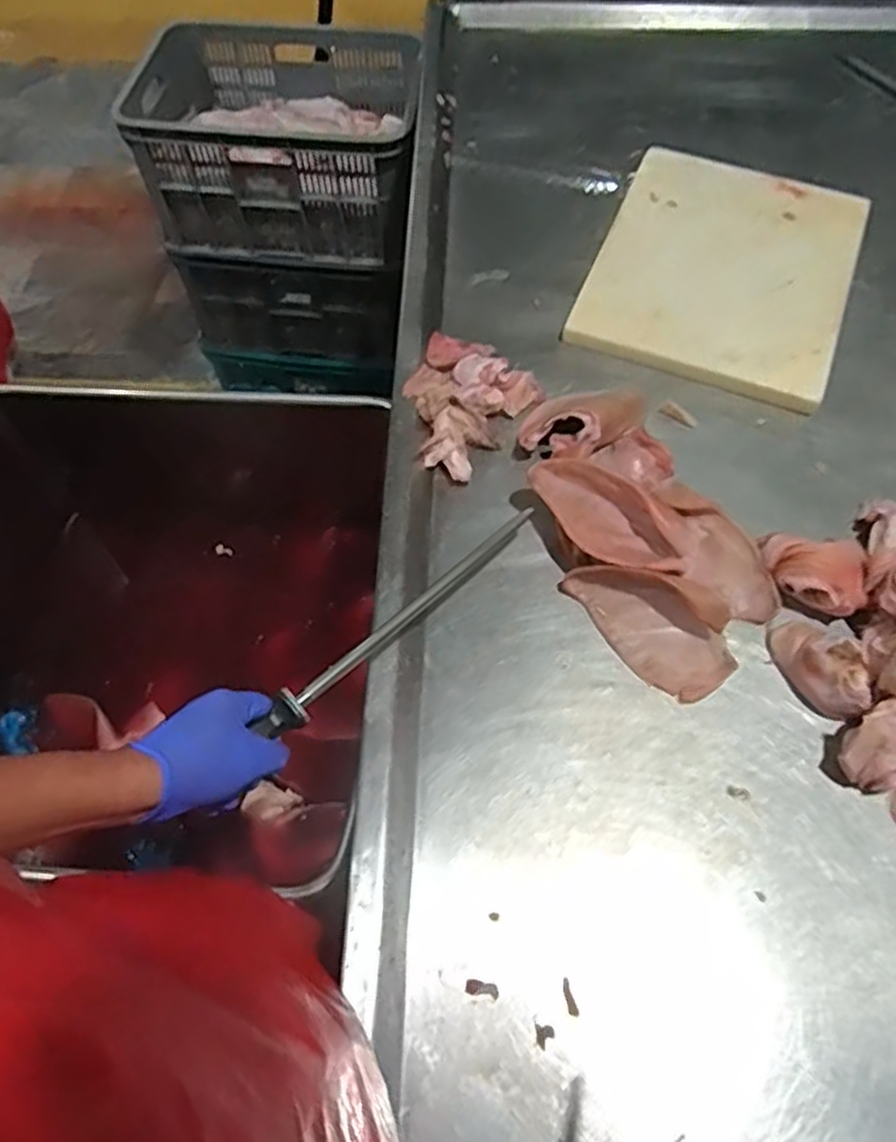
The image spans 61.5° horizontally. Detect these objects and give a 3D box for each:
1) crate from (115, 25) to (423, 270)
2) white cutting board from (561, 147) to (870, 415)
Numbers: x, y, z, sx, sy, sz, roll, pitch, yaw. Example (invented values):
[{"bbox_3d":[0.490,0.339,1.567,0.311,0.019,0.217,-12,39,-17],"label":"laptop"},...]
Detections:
[{"bbox_3d":[-0.314,-0.839,1.442,0.507,0.235,0.435,4,61,4],"label":"crate"},{"bbox_3d":[0.344,-0.379,0.937,0.291,0.030,0.367,20,66,11],"label":"white cutting board"}]

